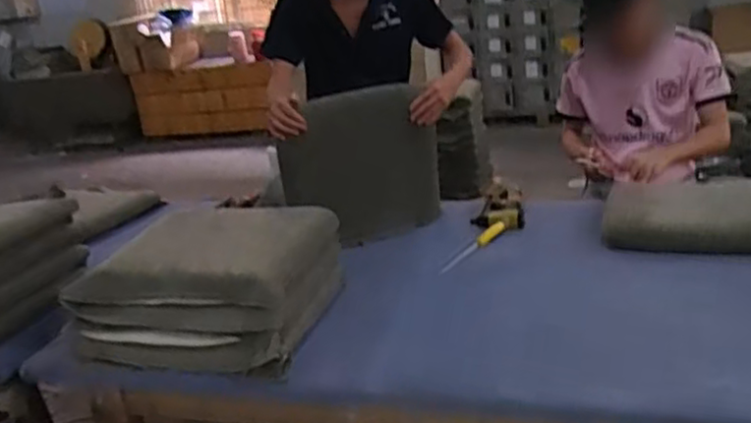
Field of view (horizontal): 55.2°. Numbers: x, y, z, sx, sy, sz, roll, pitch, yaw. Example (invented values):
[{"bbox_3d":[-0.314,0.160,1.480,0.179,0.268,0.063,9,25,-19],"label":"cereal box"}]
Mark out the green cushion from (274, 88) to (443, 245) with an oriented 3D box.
[{"bbox_3d":[-0.039,-0.123,1.961,0.435,0.402,0.060,-12,15,-12],"label":"green cushion"}]

